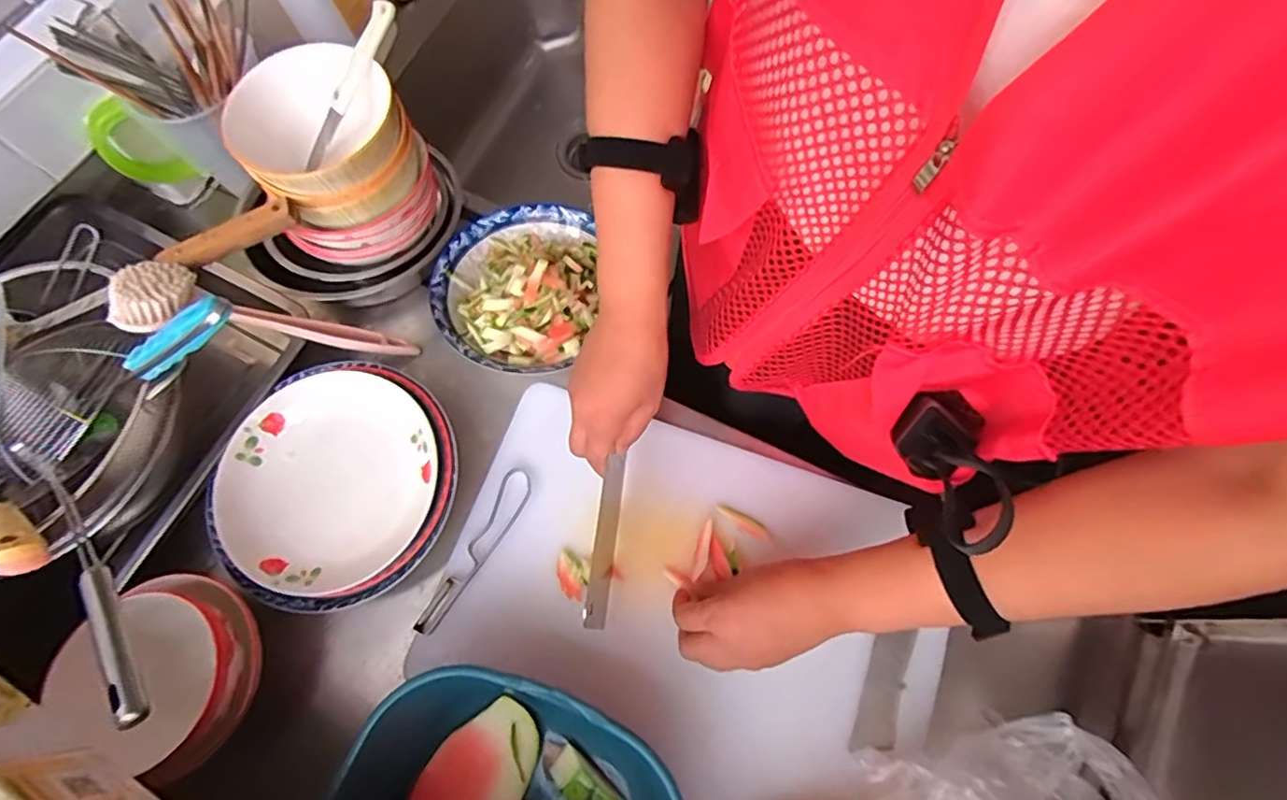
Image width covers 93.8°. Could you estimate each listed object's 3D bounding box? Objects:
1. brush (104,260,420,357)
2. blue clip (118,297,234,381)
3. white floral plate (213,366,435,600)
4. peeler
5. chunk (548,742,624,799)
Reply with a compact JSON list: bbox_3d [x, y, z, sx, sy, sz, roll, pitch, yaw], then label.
[{"bbox_3d":[-0.339,-0.071,0.561,0.240,0.045,0.055,13,63,-40],"label":"brush"},{"bbox_3d":[-0.349,-0.044,0.449,0.125,0.019,0.024,-23,68,25],"label":"blue clip"},{"bbox_3d":[-0.280,0.073,0.544,0.186,0.029,0.190,0,73,0],"label":"white floral plate"},{"bbox_3d":[-0.151,0.138,0.550,0.030,0.007,0.163,26,73,11],"label":"peeler"},{"bbox_3d":[-0.046,0.308,0.477,0.066,0.014,0.031,37,76,14],"label":"chunk"}]

